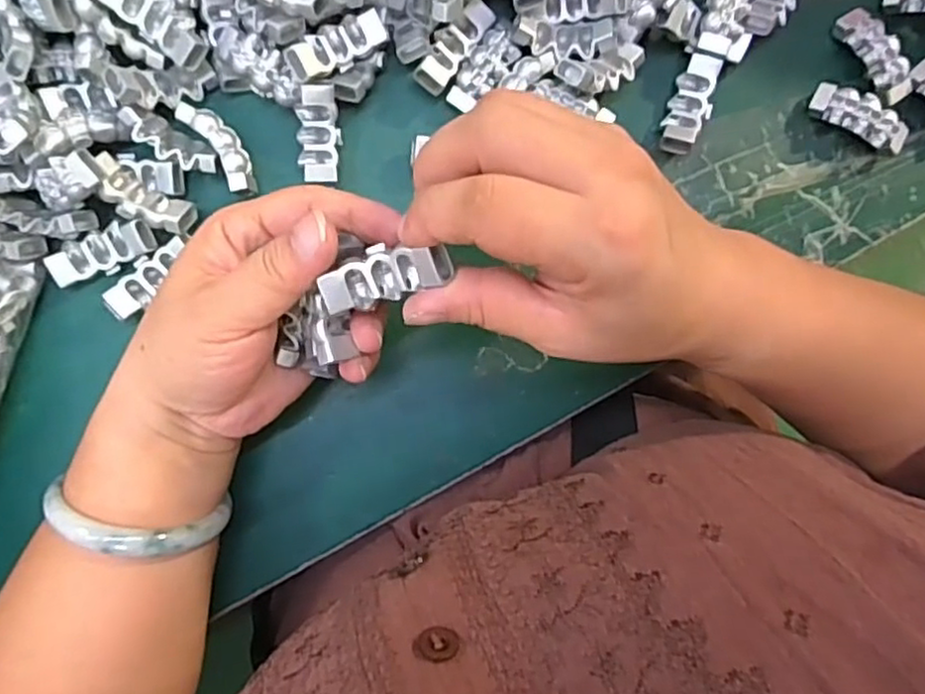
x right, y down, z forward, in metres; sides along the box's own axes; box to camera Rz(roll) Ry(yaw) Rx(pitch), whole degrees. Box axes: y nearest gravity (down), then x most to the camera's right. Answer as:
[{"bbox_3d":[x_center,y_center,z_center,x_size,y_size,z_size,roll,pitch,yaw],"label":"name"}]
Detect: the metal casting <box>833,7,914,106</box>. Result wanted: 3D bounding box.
[{"bbox_3d":[0.200,-0.141,0.324,0.016,0.014,0.049,-32,91,-4],"label":"metal casting"}]

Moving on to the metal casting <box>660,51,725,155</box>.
[{"bbox_3d":[0.109,-0.115,0.321,0.018,0.015,0.047,20,87,-3],"label":"metal casting"}]

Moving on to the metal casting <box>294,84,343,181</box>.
[{"bbox_3d":[-0.067,-0.098,0.308,0.020,0.009,0.041,1,106,-3],"label":"metal casting"}]

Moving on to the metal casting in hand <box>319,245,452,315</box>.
[{"bbox_3d":[-0.025,-0.024,0.227,0.044,0.014,0.015,-13,86,17],"label":"metal casting in hand"}]

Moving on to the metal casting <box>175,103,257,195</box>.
[{"bbox_3d":[-0.109,-0.090,0.308,0.016,0.016,0.048,-37,91,-4],"label":"metal casting"}]

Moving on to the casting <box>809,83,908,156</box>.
[{"bbox_3d":[0.192,-0.110,0.324,0.048,0.016,0.018,32,87,-3],"label":"casting"}]

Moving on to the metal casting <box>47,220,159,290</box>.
[{"bbox_3d":[-0.162,-0.043,0.303,0.046,0.017,0.017,-23,90,-4],"label":"metal casting"}]

